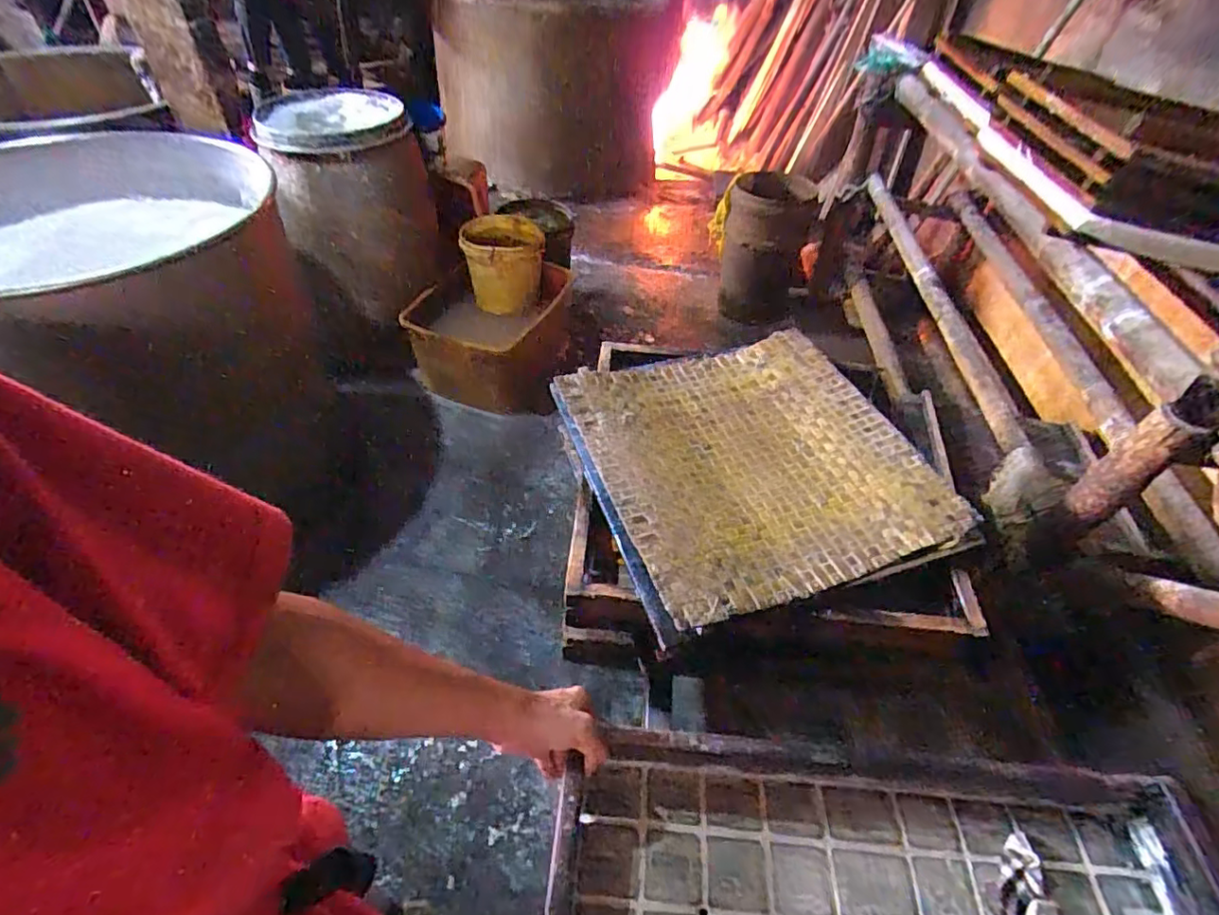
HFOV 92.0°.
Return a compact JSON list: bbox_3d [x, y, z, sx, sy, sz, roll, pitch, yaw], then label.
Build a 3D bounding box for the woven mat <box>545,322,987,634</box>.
[{"bbox_3d":[0.220,-0.010,0.926,0.490,0.038,0.480,-14,51,-16],"label":"woven mat"}]

